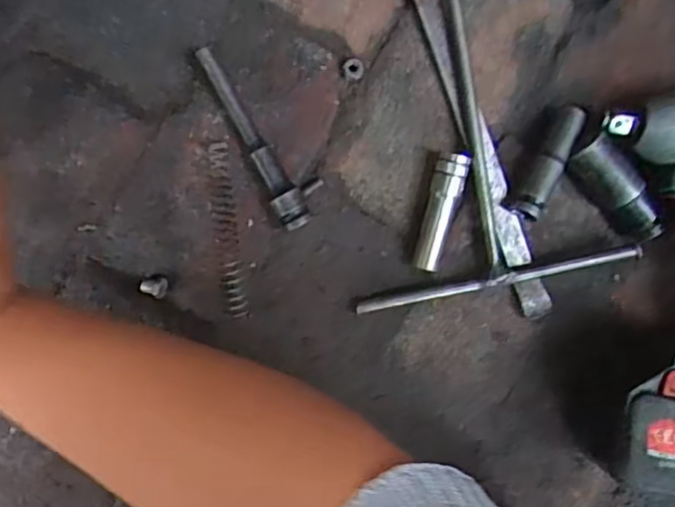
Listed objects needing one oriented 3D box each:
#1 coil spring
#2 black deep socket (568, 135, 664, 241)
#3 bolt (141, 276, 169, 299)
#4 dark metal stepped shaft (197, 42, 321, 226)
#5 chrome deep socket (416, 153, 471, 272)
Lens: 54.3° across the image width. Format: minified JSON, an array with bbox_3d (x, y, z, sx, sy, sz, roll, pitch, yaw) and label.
[{"bbox_3d":[-0.073,-0.014,0.435,0.016,0.010,0.115,-7,95,-4],"label":"coil spring"},{"bbox_3d":[0.190,-0.044,0.447,0.028,0.029,0.075,-45,96,0],"label":"black deep socket"},{"bbox_3d":[-0.121,0.021,0.437,0.016,0.009,0.013,23,92,-6],"label":"bolt"},{"bbox_3d":[-0.052,-0.076,0.427,0.031,0.025,0.125,-33,96,-2],"label":"dark metal stepped shaft"},{"bbox_3d":[0.069,-0.028,0.441,0.020,0.018,0.079,13,93,-5],"label":"chrome deep socket"}]

